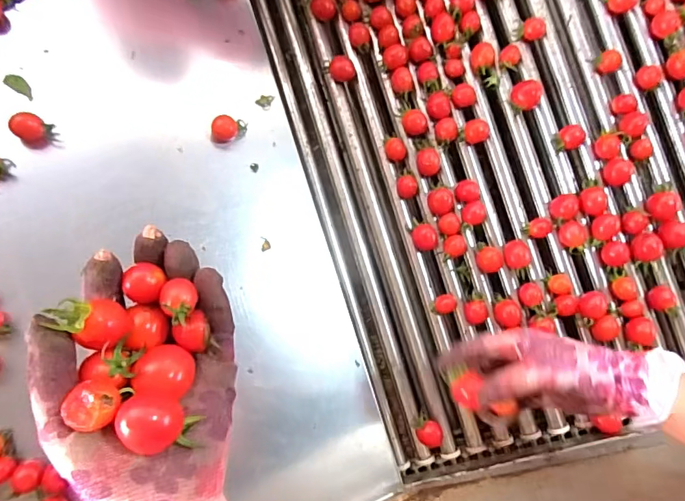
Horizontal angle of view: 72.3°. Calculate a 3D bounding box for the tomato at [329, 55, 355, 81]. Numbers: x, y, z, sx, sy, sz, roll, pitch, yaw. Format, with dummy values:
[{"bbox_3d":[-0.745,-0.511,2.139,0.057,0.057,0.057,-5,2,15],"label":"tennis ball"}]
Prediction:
[{"bbox_3d":[-0.001,-0.224,0.579,0.031,0.025,0.034,1,84,-2],"label":"tomato"}]

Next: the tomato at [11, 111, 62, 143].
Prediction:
[{"bbox_3d":[-0.316,-0.124,0.477,0.032,0.028,0.025,-18,85,-4],"label":"tomato"}]

